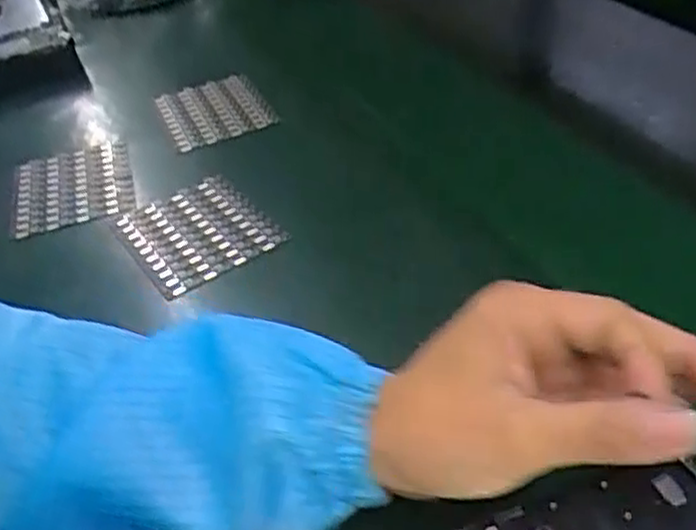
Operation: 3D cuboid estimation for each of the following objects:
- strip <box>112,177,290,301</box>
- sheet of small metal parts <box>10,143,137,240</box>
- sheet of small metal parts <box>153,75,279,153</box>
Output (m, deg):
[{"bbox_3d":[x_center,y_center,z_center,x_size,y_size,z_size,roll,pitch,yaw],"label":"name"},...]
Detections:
[{"bbox_3d":[-0.100,-0.022,0.502,0.081,0.010,0.100,-27,43,-24],"label":"strip"},{"bbox_3d":[-0.200,-0.057,0.560,0.083,0.012,0.096,-15,39,-10],"label":"sheet of small metal parts"},{"bbox_3d":[-0.114,-0.132,0.646,0.081,0.012,0.101,-21,42,-12],"label":"sheet of small metal parts"}]

